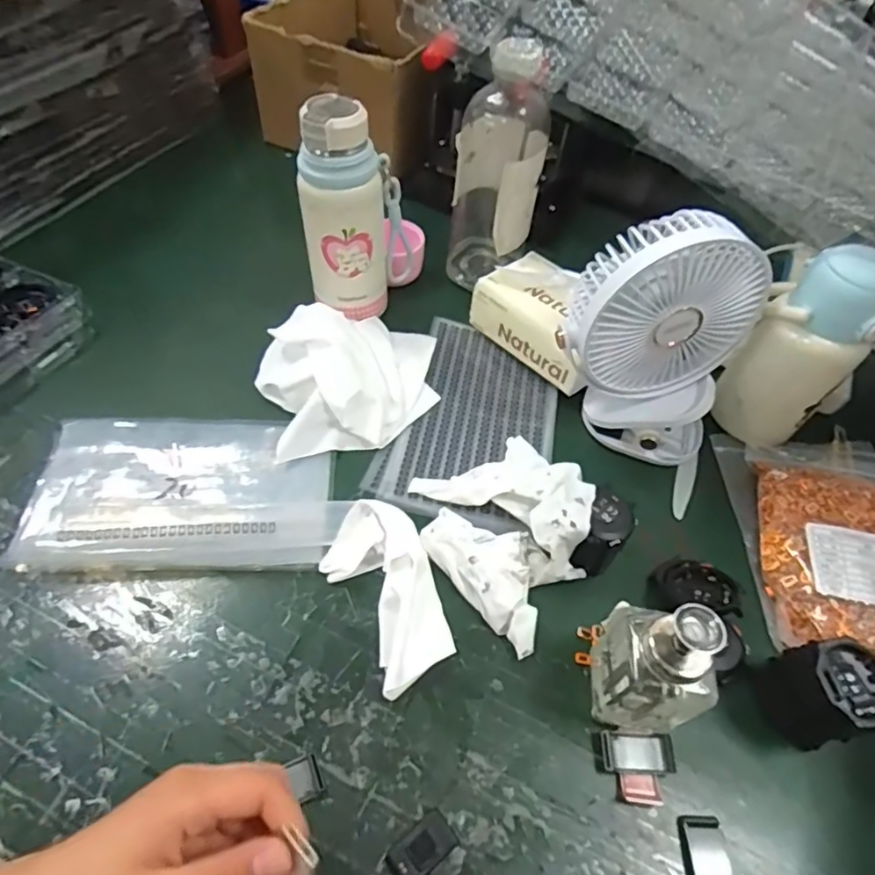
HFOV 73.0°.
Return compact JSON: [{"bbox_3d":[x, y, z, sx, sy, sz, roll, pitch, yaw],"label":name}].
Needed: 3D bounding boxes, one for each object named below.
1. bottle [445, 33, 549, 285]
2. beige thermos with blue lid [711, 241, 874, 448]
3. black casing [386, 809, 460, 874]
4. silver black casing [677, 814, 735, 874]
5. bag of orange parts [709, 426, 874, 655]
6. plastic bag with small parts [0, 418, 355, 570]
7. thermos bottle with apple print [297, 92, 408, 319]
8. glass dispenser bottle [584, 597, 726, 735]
[{"bbox_3d":[0.058,-0.252,0.582,0.082,0.229,0.087,9,53,2],"label":"bottle"},{"bbox_3d":[0.311,-0.070,0.502,0.096,0.175,0.070,25,55,14],"label":"beige thermos with blue lid"},{"bbox_3d":[-0.008,0.240,0.344,0.040,0.008,0.023,-30,61,-24],"label":"black casing"},{"bbox_3d":[0.162,0.253,0.352,0.030,0.004,0.046,1,53,-4],"label":"silver black casing"},{"bbox_3d":[0.336,0.082,0.486,0.160,0.031,0.219,6,53,0],"label":"bag of orange parts"},{"bbox_3d":[-0.200,0.041,0.474,0.238,0.018,0.130,1,53,-5],"label":"plastic bag with small parts"},{"bbox_3d":[-0.075,-0.197,0.547,0.095,0.201,0.067,1,53,-4],"label":"thermos bottle with apple print"},{"bbox_3d":[0.135,0.139,0.366,0.053,0.121,0.057,8,53,1],"label":"glass dispenser bottle"}]

